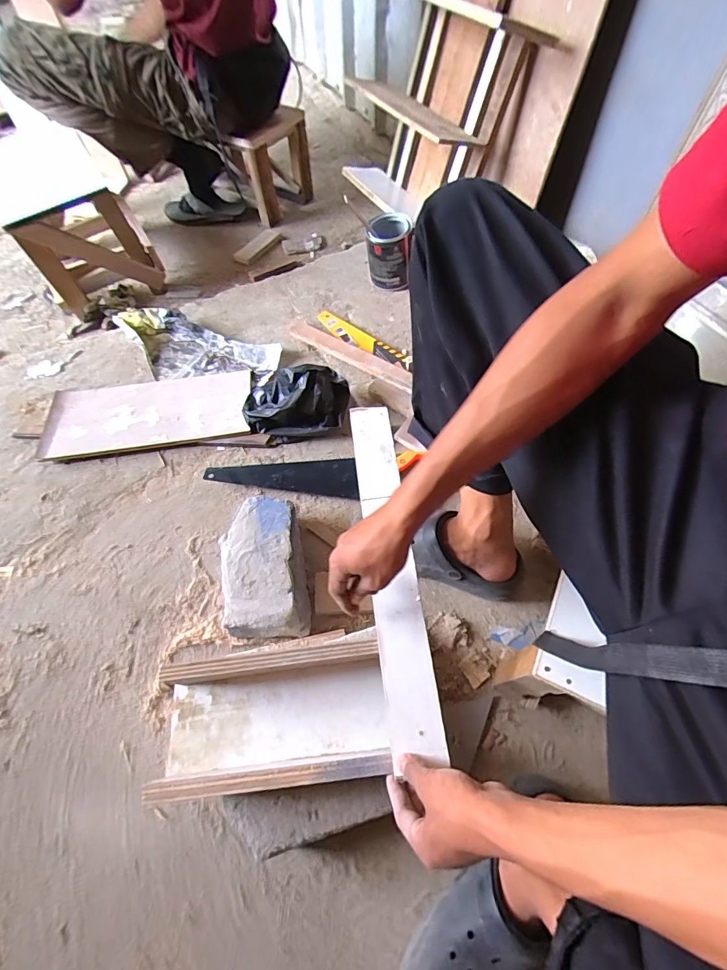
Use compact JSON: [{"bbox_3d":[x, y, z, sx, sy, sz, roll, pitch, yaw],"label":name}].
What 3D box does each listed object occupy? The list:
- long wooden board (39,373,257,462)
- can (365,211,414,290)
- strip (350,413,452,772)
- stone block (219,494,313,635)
[{"bbox_3d":[-0.434,-0.146,0.862,0.402,0.019,0.196,-5,55,-2],"label":"long wooden board"},{"bbox_3d":[0.065,-0.560,1.034,0.095,0.146,0.102,-1,60,1],"label":"can"},{"bbox_3d":[0.033,0.082,0.552,0.060,0.010,0.459,-8,61,-1],"label":"strip"},{"bbox_3d":[-0.155,0.131,0.672,0.117,0.073,0.209,-10,60,-4],"label":"stone block"}]

